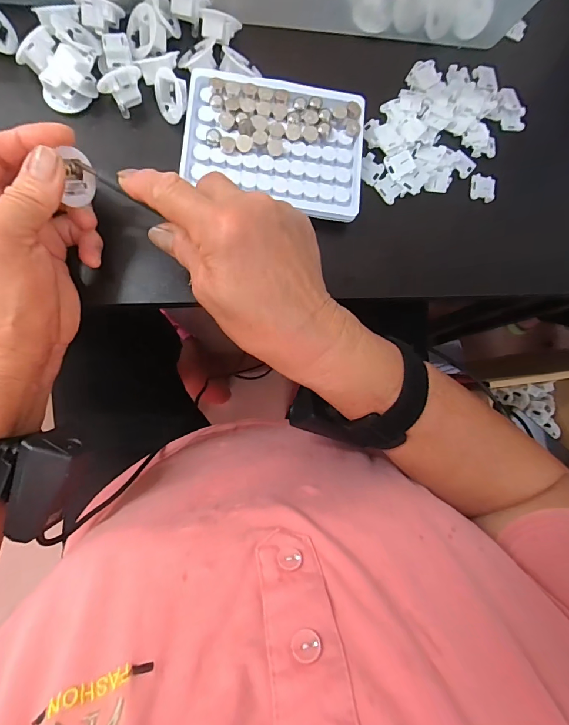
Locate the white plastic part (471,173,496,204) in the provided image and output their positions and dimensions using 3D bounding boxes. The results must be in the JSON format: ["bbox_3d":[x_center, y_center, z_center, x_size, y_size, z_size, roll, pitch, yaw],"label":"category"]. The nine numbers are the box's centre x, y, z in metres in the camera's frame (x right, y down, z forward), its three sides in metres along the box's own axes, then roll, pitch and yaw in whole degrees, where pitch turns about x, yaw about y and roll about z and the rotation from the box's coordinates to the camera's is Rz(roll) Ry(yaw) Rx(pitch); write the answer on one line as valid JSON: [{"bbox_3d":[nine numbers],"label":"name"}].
[{"bbox_3d":[0.164,-0.144,0.310,0.019,0.008,0.024,12,83,-7],"label":"white plastic part"}]

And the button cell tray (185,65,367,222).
[{"bbox_3d":[-0.006,-0.164,0.281,0.128,0.015,0.096,7,84,-7],"label":"button cell tray"}]

